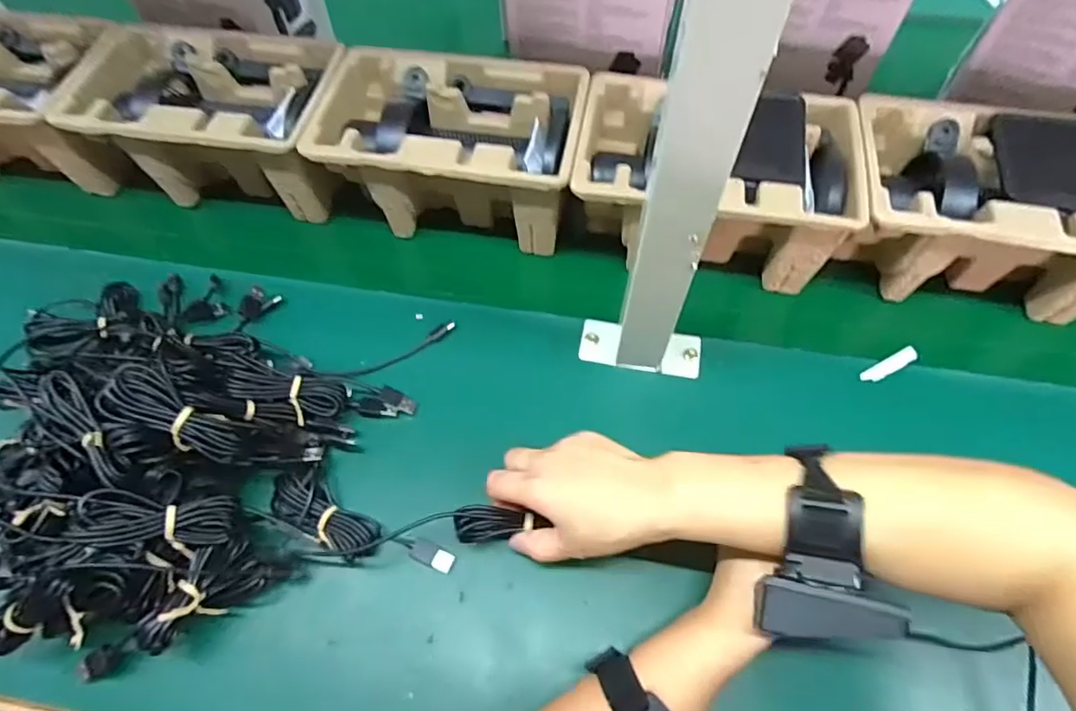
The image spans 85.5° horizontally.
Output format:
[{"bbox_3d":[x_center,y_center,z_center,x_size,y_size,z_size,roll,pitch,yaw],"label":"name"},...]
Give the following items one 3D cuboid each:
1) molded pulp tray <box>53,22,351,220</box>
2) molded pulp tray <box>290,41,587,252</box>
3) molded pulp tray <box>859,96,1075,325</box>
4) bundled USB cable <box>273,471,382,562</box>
[{"bbox_3d":[-0.298,-0.223,0.556,0.233,0.104,0.150,8,60,8],"label":"molded pulp tray"},{"bbox_3d":[-0.072,-0.187,0.534,0.221,0.106,0.149,5,60,7],"label":"molded pulp tray"},{"bbox_3d":[0.377,-0.121,0.493,0.222,0.101,0.139,10,61,9],"label":"molded pulp tray"},{"bbox_3d":[-0.155,0.116,0.421,0.087,0.022,0.035,29,65,19],"label":"bundled USB cable"}]

